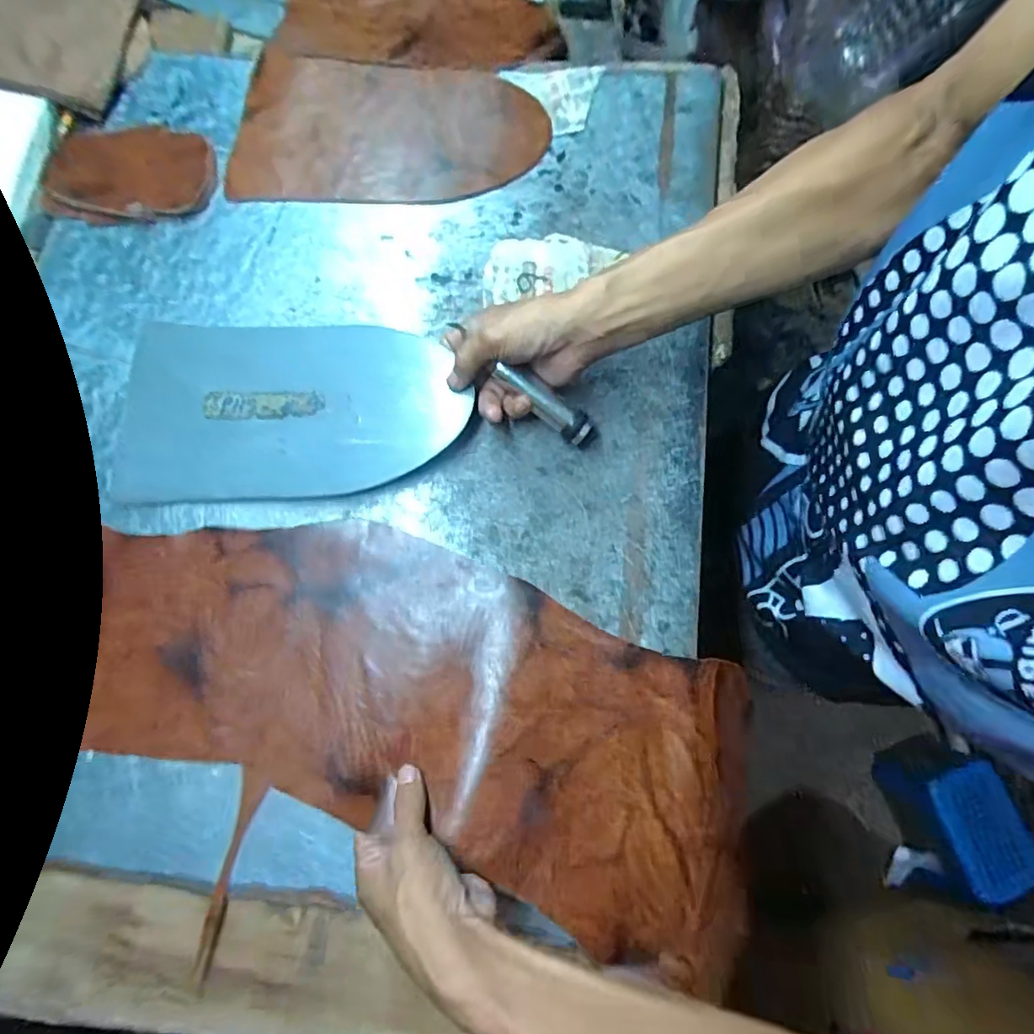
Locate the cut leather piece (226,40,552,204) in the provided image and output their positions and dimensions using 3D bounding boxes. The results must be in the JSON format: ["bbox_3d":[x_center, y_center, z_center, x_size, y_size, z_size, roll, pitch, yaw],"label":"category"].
[{"bbox_3d":[-0.128,-0.379,0.533,0.301,0.012,0.169,8,80,4],"label":"cut leather piece"}]

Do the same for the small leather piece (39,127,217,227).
[{"bbox_3d":[-0.376,-0.340,0.527,0.151,0.016,0.110,-4,78,0],"label":"small leather piece"}]

